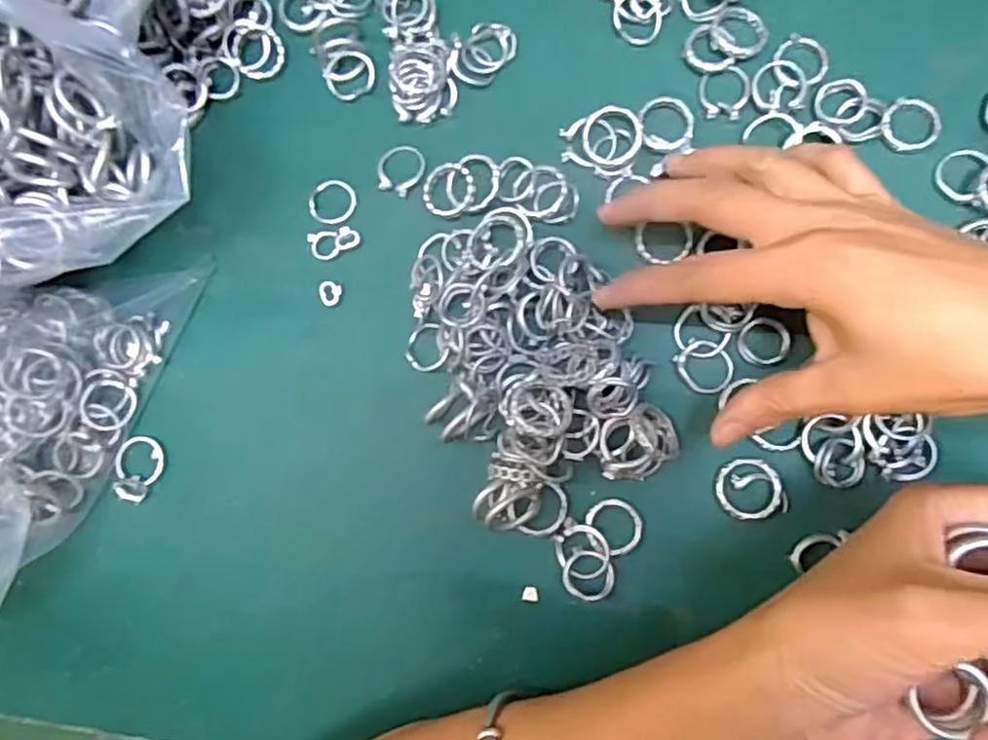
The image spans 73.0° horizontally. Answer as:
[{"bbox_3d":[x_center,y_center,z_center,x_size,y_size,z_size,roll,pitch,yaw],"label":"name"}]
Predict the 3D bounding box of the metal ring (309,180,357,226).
[{"bbox_3d":[-0.073,-0.076,0.301,0.021,0.004,0.021,-1,84,7],"label":"metal ring"}]

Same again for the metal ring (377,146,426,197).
[{"bbox_3d":[-0.042,-0.091,0.299,0.020,0.004,0.023,20,87,9],"label":"metal ring"}]

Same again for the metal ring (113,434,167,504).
[{"bbox_3d":[-0.160,0.044,0.298,0.021,0.004,0.029,11,86,8],"label":"metal ring"}]

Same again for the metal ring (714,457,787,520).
[{"bbox_3d":[0.101,0.048,0.266,0.025,0.004,0.024,-1,84,7],"label":"metal ring"}]

